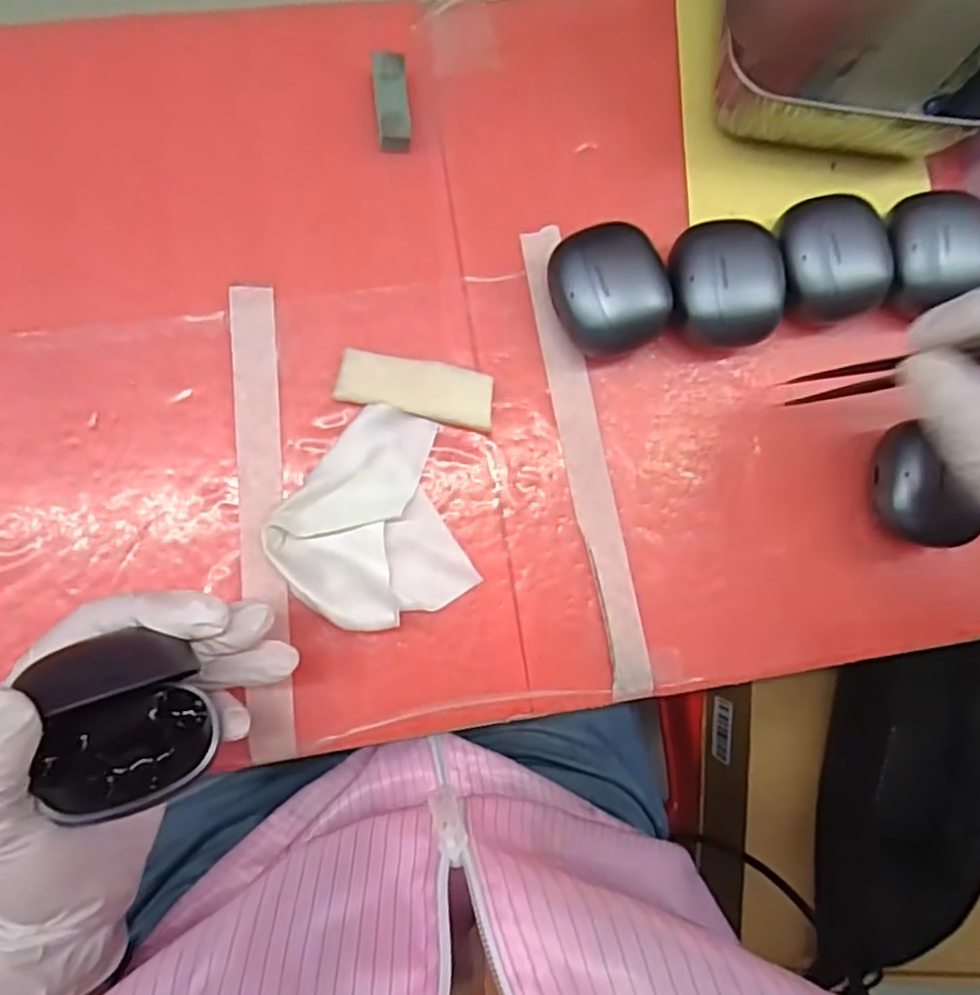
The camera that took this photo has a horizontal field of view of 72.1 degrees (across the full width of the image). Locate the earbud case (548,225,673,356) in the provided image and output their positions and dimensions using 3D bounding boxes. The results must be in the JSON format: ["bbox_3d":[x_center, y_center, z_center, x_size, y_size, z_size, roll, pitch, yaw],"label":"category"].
[{"bbox_3d":[0.053,-0.092,0.303,0.048,0.031,0.052,-17,86,-6],"label":"earbud case"}]

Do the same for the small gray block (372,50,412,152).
[{"bbox_3d":[-0.045,-0.182,0.312,0.015,0.016,0.043,-5,85,-5],"label":"small gray block"}]

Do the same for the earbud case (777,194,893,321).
[{"bbox_3d":[0.157,-0.111,0.314,0.050,0.027,0.053,4,84,-4],"label":"earbud case"}]

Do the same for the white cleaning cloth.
[{"bbox_3d":[-0.055,0.010,0.289,0.078,0.025,0.089,-17,86,-6],"label":"white cleaning cloth"}]

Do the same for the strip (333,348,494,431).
[{"bbox_3d":[-0.032,-0.049,0.300,0.068,0.004,0.024,11,94,-7],"label":"strip"}]

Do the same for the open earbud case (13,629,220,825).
[{"bbox_3d":[-0.123,0.077,0.223,0.048,0.031,0.056,-8,85,-5],"label":"open earbud case"}]

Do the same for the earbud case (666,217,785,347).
[{"bbox_3d":[0.107,-0.096,0.309,0.050,0.029,0.055,-9,85,-5],"label":"earbud case"}]

